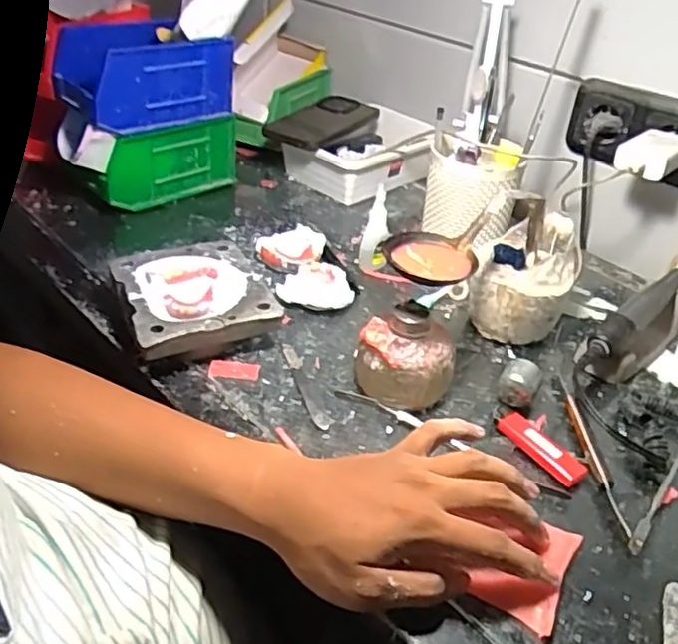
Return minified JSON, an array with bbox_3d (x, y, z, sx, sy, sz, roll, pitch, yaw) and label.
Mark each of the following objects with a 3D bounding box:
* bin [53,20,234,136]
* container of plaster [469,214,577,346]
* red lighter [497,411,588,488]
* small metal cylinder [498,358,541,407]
[{"bbox_3d":[-0.207,-0.267,0.719,0.172,0.087,0.086,-22,44,-32],"label":"bin"},{"bbox_3d":[0.166,-0.039,0.595,0.076,0.097,0.079,20,38,19],"label":"container of plaster"},{"bbox_3d":[0.148,0.091,0.490,0.022,0.009,0.072,-19,43,-30],"label":"red lighter"},{"bbox_3d":[0.144,0.049,0.531,0.029,0.029,0.026,20,38,19],"label":"small metal cylinder"}]

